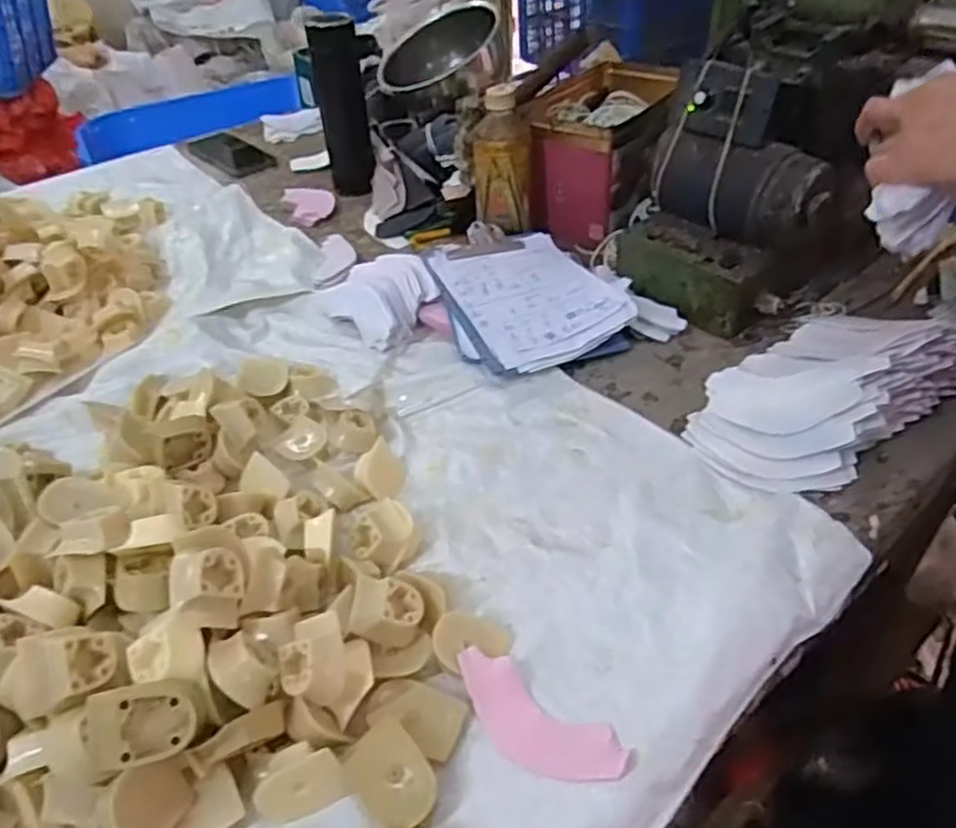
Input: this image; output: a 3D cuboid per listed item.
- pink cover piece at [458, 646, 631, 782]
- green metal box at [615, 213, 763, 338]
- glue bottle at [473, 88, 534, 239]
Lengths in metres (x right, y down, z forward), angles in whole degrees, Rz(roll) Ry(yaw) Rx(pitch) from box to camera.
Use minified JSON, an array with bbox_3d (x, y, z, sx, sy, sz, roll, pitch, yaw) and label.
[{"bbox_3d":[0.034,0.186,0.443,0.112,0.016,0.046,22,46,26],"label":"pink cover piece"},{"bbox_3d":[0.216,-0.150,0.758,0.067,0.069,0.158,-27,46,-26],"label":"green metal box"},{"bbox_3d":[0.029,-0.292,0.847,0.065,0.149,0.065,1,40,5],"label":"glue bottle"}]

